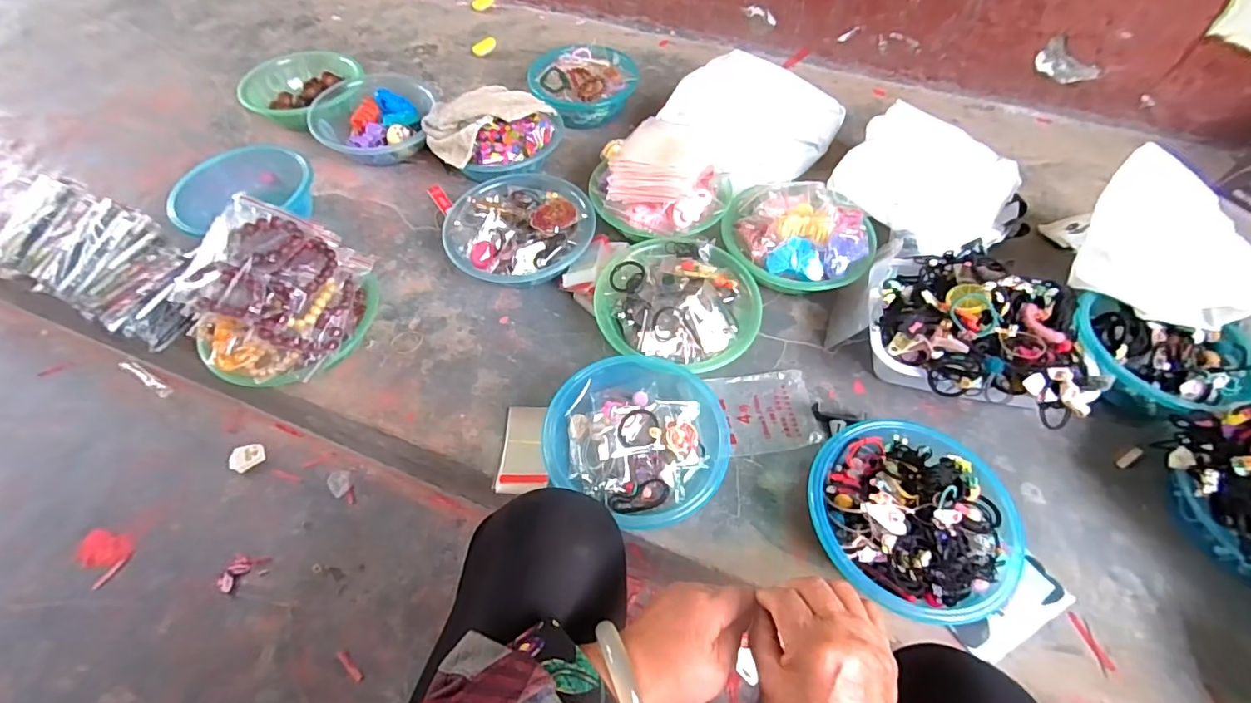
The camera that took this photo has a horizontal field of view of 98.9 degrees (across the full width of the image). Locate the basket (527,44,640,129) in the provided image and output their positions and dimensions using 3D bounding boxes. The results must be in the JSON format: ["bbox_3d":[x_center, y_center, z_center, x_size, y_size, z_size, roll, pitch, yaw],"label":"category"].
[{"bbox_3d":[-0.091,-0.567,1.135,0.225,0.088,0.202,-14,57,-10],"label":"basket"}]

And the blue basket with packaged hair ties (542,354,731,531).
[{"bbox_3d":[0.017,0.112,0.683,0.223,0.077,0.216,22,58,14],"label":"blue basket with packaged hair ties"}]

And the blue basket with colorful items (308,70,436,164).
[{"bbox_3d":[-0.486,-0.452,1.054,0.225,0.085,0.206,-14,57,-10],"label":"blue basket with colorful items"}]

